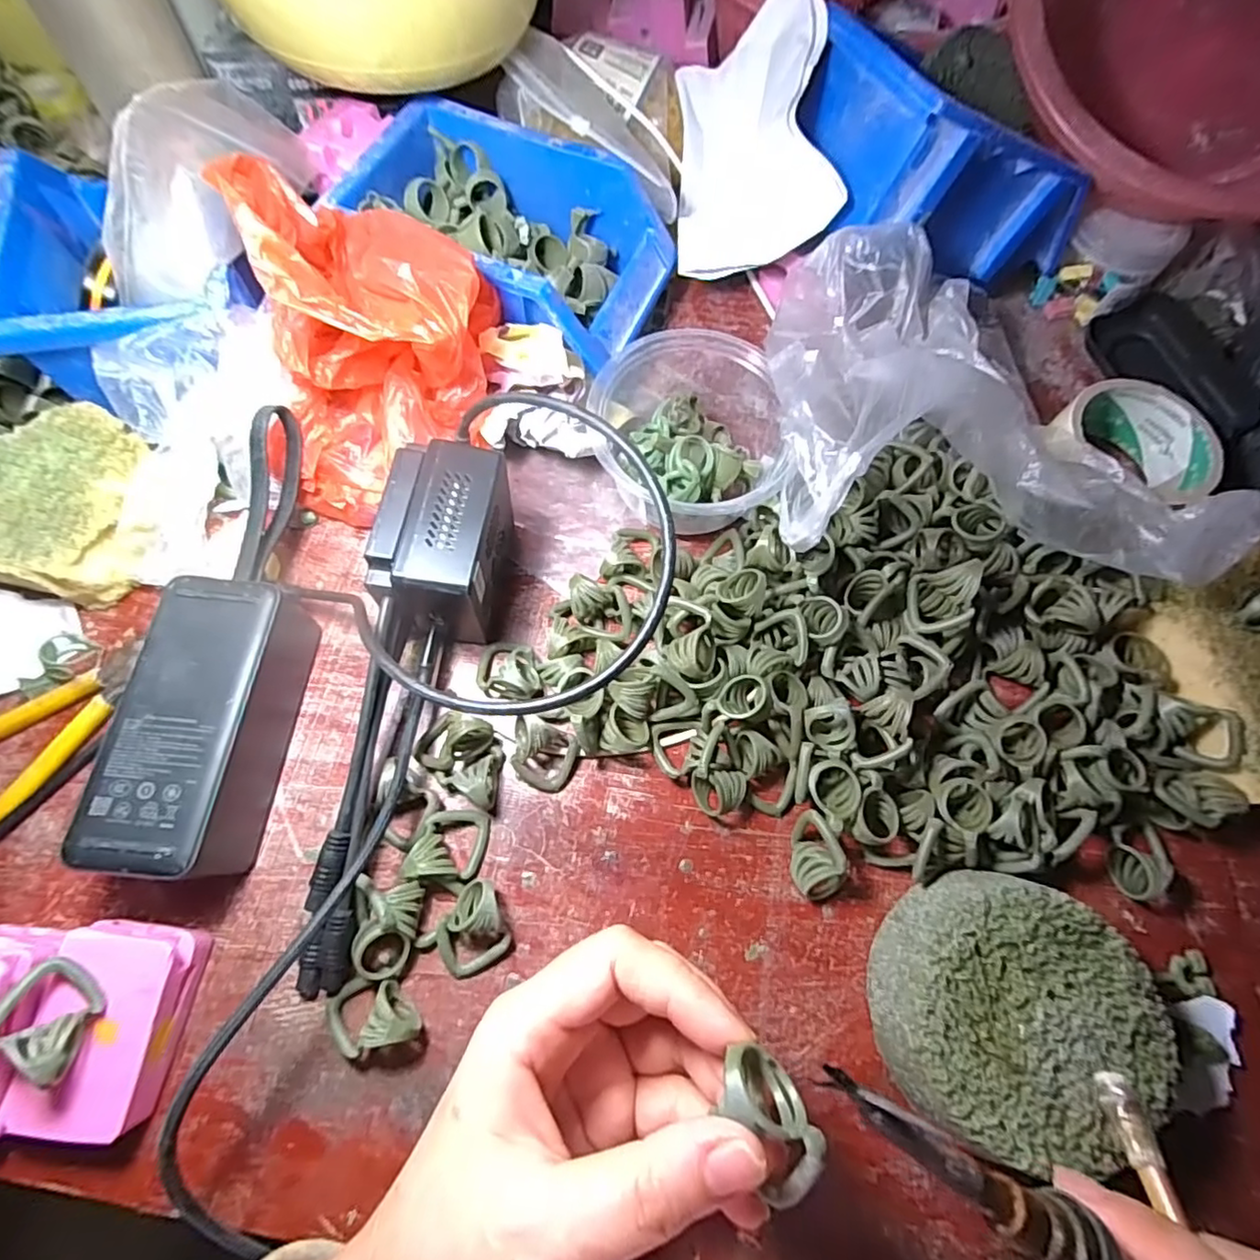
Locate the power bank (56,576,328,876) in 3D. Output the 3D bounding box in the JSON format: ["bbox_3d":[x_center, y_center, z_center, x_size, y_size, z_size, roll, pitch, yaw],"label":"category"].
[{"bbox_3d":[-0.196,0.044,0.284,0.053,0.045,0.131,5,69,-1],"label":"power bank"}]

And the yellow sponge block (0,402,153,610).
[{"bbox_3d":[-0.308,-0.069,0.321,0.112,0.031,0.099,10,69,1],"label":"yellow sponge block"}]

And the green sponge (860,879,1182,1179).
[{"bbox_3d":[0.163,0.162,0.263,0.104,0.046,0.102,11,69,1],"label":"green sponge"}]

